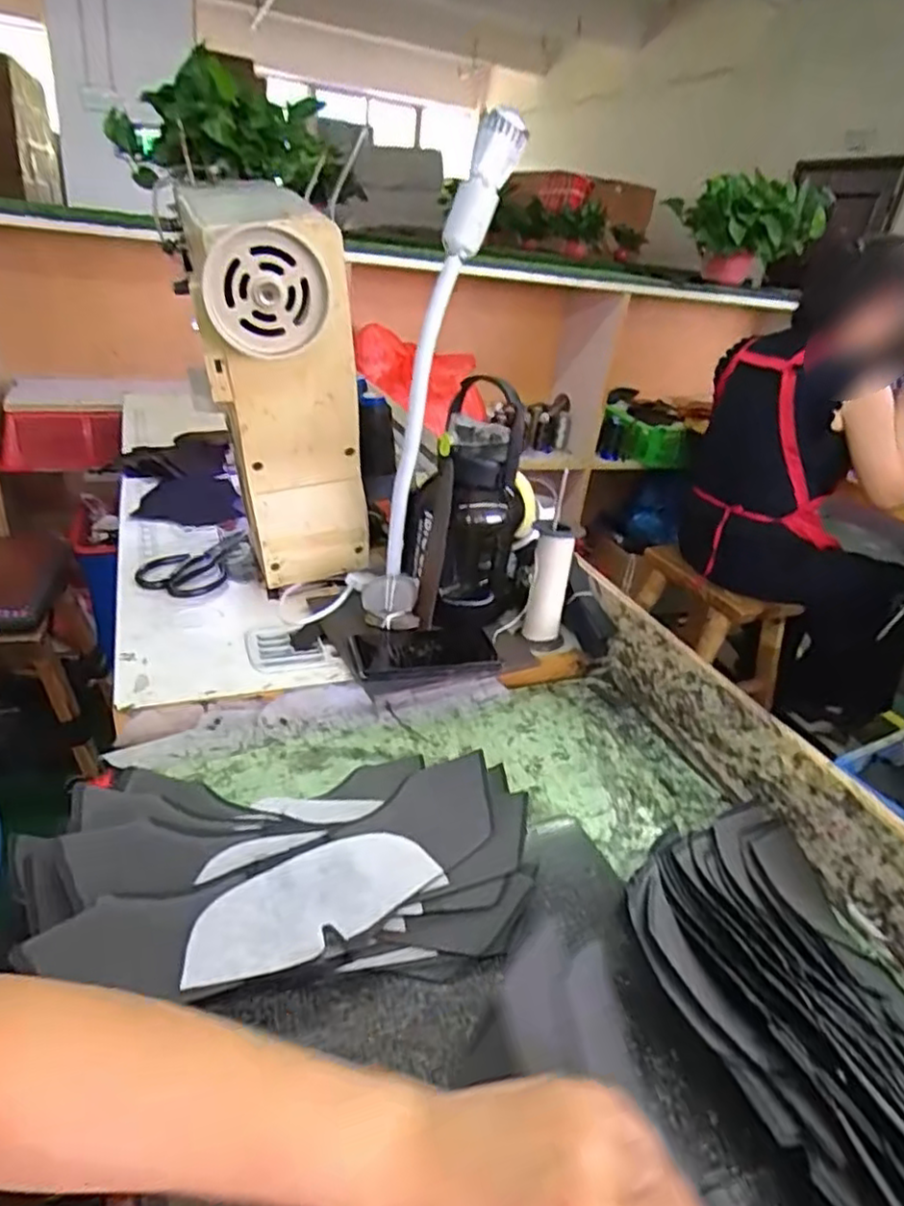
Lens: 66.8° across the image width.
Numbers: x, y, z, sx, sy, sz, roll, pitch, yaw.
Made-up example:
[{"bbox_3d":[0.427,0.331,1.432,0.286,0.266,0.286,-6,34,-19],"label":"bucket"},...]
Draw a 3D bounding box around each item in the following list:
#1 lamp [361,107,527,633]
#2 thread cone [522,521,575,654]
[{"bbox_3d":[-0.021,-0.210,0.707,0.067,0.485,0.127,22,31,25],"label":"lamp"},{"bbox_3d":[0.110,-0.019,0.787,0.055,0.140,0.049,13,29,11],"label":"thread cone"}]

